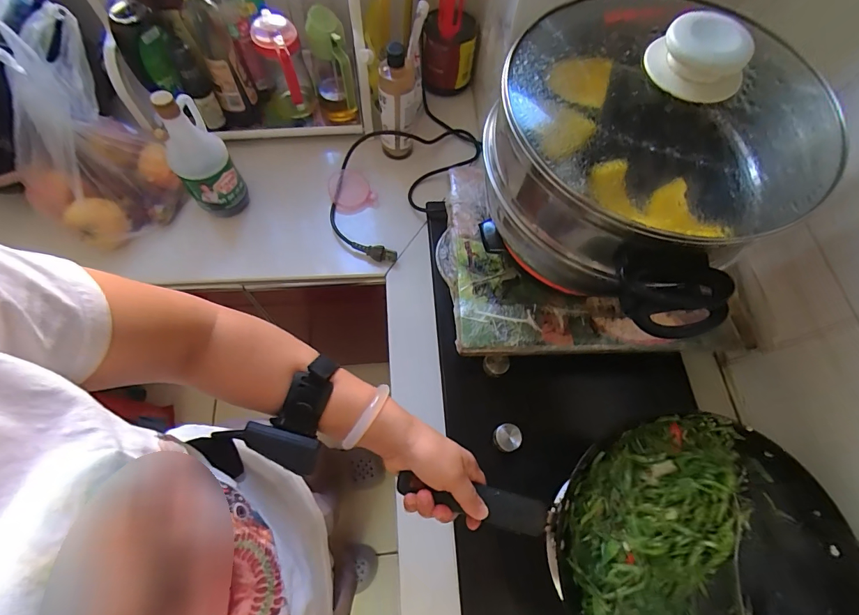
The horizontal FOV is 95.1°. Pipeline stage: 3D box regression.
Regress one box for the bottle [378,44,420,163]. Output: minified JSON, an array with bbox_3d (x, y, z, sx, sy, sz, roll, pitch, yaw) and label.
[{"bbox_3d":[-0.053,-0.354,0.700,0.069,0.199,0.065,-1,67,-4],"label":"bottle"}]

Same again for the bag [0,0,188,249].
[{"bbox_3d":[-0.537,-0.253,0.591,0.187,0.254,0.209,36,70,12],"label":"bag"}]

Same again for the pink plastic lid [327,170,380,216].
[{"bbox_3d":[-0.147,-0.220,0.742,0.078,0.032,0.086,-20,69,-11],"label":"pink plastic lid"}]

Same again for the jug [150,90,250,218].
[{"bbox_3d":[-0.373,-0.242,0.633,0.084,0.210,0.087,-35,73,-16],"label":"jug"}]

